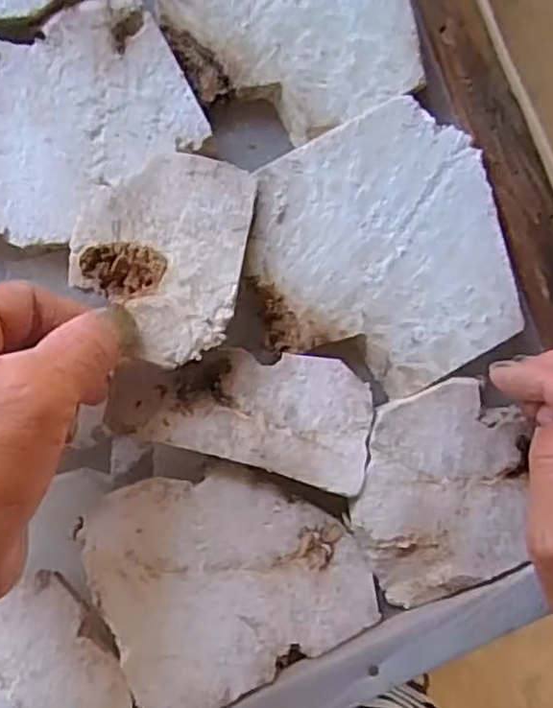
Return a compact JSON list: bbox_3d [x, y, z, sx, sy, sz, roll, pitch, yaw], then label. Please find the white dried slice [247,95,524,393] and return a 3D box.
[{"bbox_3d":[0.042,-0.039,0.289,0.102,0.014,0.108,-21,92,-11],"label":"white dried slice"}]

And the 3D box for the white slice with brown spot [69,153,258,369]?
[{"bbox_3d":[-0.045,-0.039,0.270,0.063,0.004,0.083,11,77,-7],"label":"white slice with brown spot"}]

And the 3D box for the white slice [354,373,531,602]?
[{"bbox_3d":[0.068,0.058,0.289,0.069,0.009,0.089,2,89,-7],"label":"white slice"}]

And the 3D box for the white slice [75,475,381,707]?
[{"bbox_3d":[-0.018,0.087,0.278,0.100,0.013,0.088,-22,92,-11],"label":"white slice"}]

